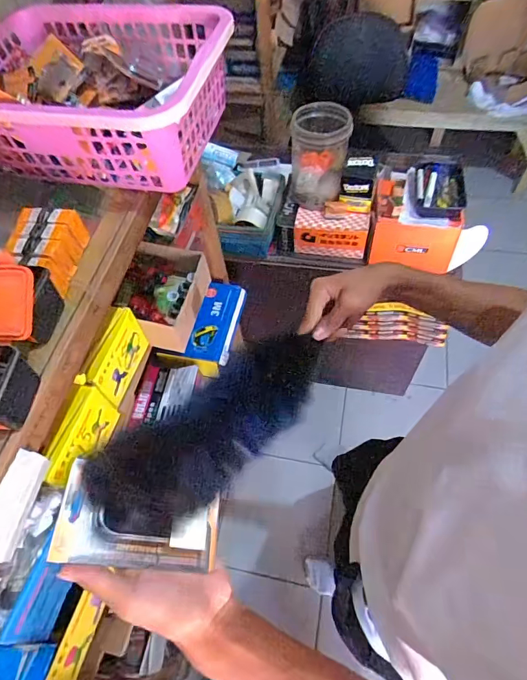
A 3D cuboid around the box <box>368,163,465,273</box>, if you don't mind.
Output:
[{"bbox_3d":[0.382,-0.315,1.036,0.194,0.142,0.226,8,59,10],"label":"box"}]

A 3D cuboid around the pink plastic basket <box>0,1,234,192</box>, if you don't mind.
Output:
[{"bbox_3d":[-0.271,-0.376,0.646,0.412,0.136,0.288,9,59,10],"label":"pink plastic basket"}]

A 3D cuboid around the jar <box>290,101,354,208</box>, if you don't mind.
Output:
[{"bbox_3d":[0.136,-0.447,1.012,0.131,0.188,0.132,-2,57,4],"label":"jar"}]

